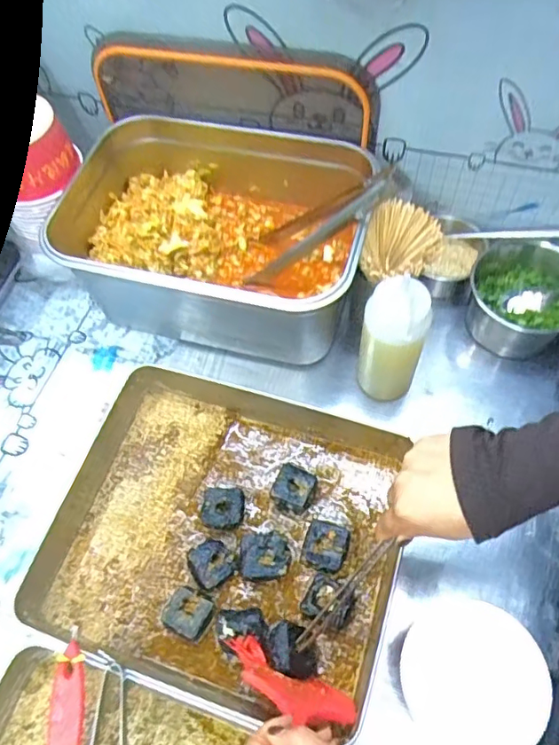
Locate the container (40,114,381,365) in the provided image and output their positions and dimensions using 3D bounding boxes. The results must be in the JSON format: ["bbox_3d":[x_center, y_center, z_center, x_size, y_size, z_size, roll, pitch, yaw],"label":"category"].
[{"bbox_3d":[-0.076,-0.161,0.683,0.352,0.162,0.244,11,62,10],"label":"container"}]

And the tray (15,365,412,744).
[{"bbox_3d":[-0.059,0.160,0.557,0.348,0.057,0.285,14,62,12],"label":"tray"}]

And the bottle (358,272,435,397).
[{"bbox_3d":[0.122,-0.031,0.594,0.063,0.166,0.061,16,63,13],"label":"bottle"}]

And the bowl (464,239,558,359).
[{"bbox_3d":[0.303,-0.094,0.676,0.136,0.063,0.143,28,66,18],"label":"bowl"}]

